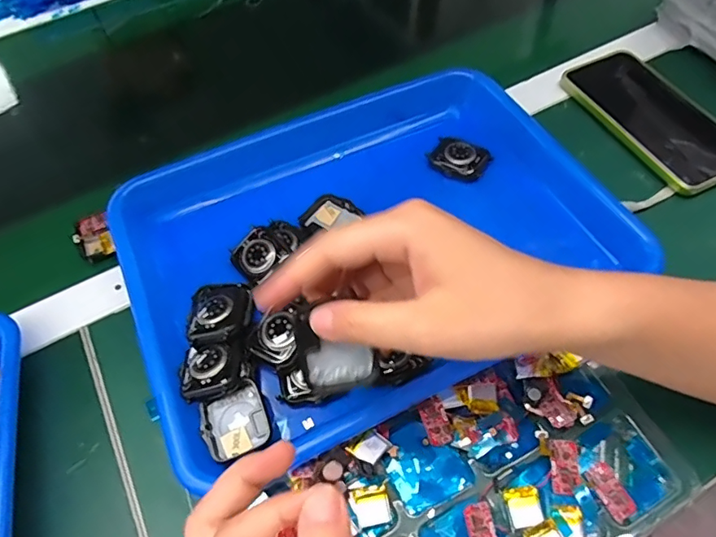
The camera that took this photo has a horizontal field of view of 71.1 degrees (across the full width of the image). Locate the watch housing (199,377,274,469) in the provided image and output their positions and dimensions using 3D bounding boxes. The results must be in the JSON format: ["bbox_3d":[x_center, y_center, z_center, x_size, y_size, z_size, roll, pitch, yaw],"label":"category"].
[{"bbox_3d":[-0.071,0.088,0.291,0.036,0.013,0.037,-26,59,-12],"label":"watch housing"}]

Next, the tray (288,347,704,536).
[{"bbox_3d":[0.078,0.120,0.284,0.191,0.022,0.115,-26,61,-13],"label":"tray"}]

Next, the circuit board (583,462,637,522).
[{"bbox_3d":[0.143,0.127,0.285,0.015,0.005,0.028,-26,59,-11],"label":"circuit board"}]

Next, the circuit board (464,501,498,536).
[{"bbox_3d":[0.068,0.143,0.275,0.015,0.004,0.024,-12,57,-3],"label":"circuit board"}]

